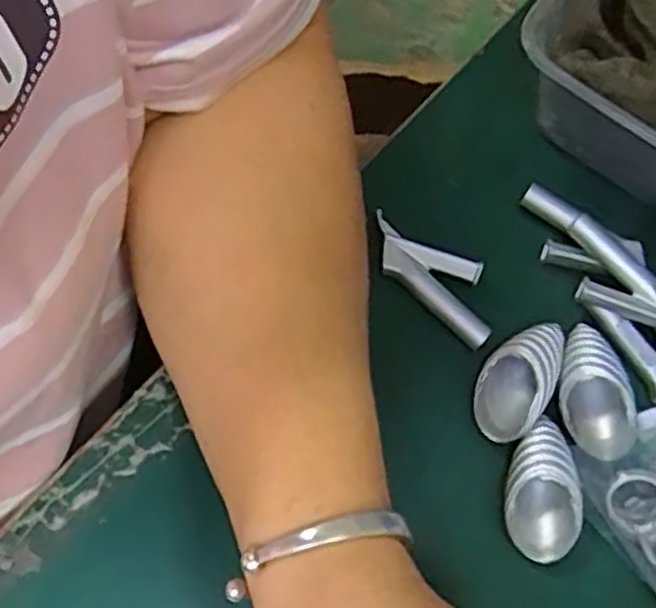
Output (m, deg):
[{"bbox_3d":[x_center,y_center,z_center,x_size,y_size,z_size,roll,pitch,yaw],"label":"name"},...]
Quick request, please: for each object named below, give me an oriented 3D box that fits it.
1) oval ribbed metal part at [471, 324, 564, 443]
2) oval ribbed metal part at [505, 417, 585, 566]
[{"bbox_3d":[0.070,0.027,0.282,0.025,0.015,0.045,31,72,7],"label":"oval ribbed metal part"},{"bbox_3d":[0.075,0.064,0.269,0.023,0.018,0.047,1,71,-3],"label":"oval ribbed metal part"}]

